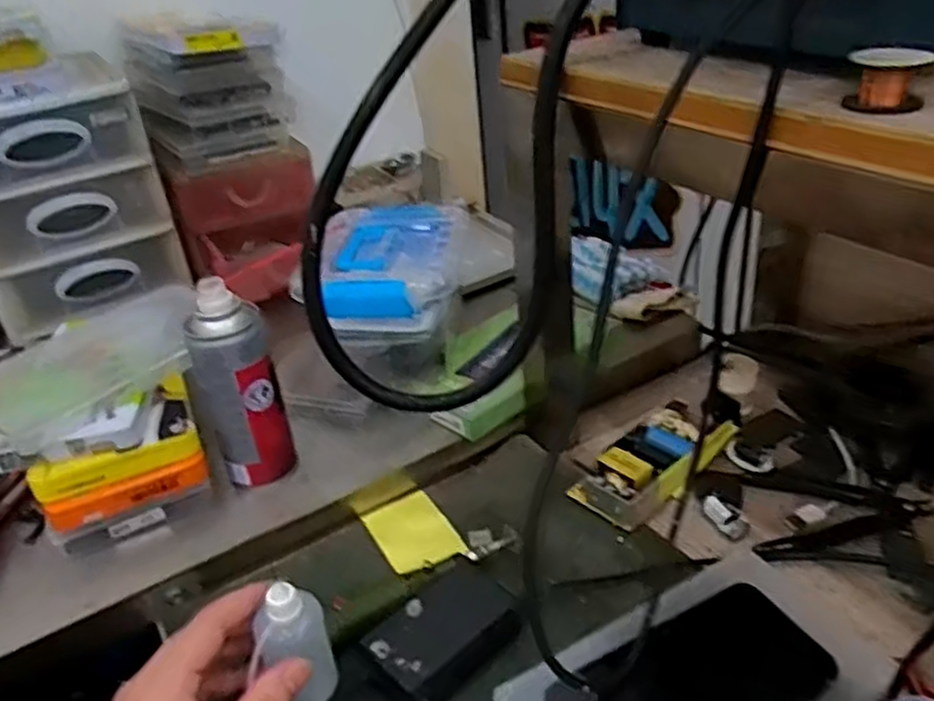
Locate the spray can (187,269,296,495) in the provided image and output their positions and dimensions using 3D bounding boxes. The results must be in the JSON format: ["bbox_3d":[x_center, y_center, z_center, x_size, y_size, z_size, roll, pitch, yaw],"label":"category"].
[{"bbox_3d":[-0.162,0.023,0.524,0.056,0.155,0.053,-5,31,3],"label":"spray can"}]

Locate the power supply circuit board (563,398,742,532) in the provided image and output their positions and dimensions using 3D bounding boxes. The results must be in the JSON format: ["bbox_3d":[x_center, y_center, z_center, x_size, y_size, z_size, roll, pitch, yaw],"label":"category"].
[{"bbox_3d":[0.141,0.083,0.556,0.127,0.022,0.062,-31,39,-34],"label":"power supply circuit board"}]

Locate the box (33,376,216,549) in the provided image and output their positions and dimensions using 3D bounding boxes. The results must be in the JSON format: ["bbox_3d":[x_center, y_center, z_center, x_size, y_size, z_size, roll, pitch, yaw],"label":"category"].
[{"bbox_3d":[-0.244,0.081,0.531,0.107,0.087,0.073,-19,33,-21],"label":"box"}]

